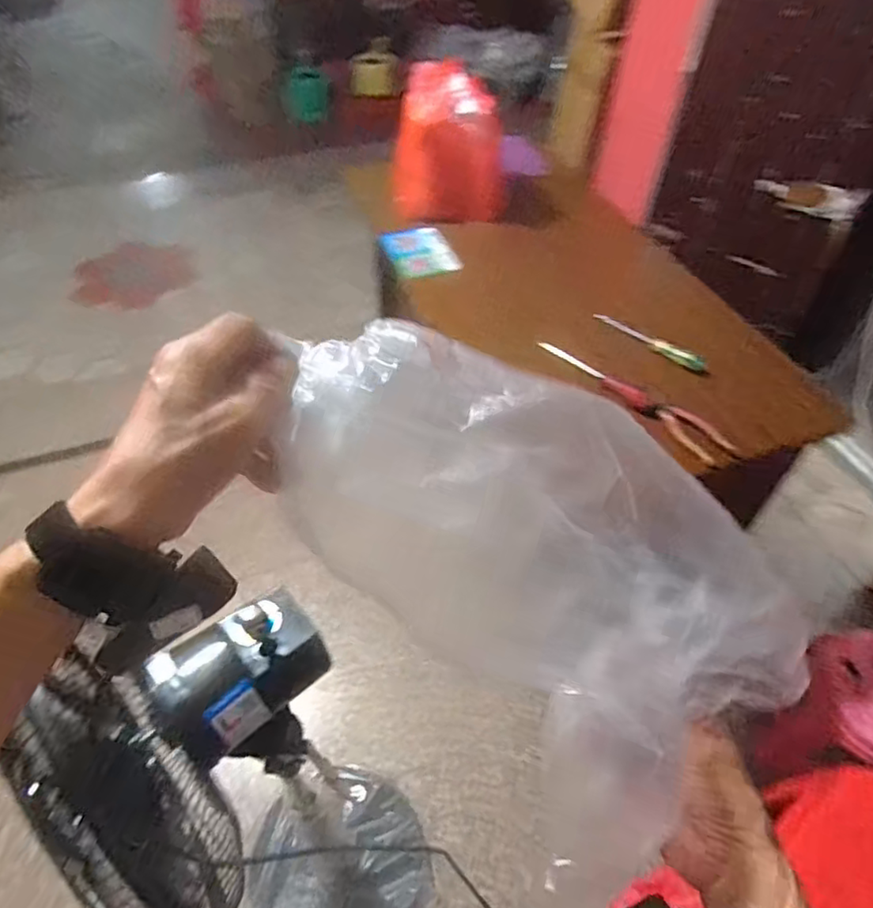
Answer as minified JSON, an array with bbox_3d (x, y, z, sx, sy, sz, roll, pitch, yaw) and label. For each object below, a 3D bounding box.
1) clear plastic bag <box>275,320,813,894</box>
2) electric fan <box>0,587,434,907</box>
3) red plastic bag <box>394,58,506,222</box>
[{"bbox_3d":[0.082,0.052,0.440,0.421,0.130,0.181,29,73,-16],"label":"clear plastic bag"},{"bbox_3d":[-0.202,0.515,0.853,0.383,0.885,0.279,9,50,4],"label":"electric fan"},{"bbox_3d":[0.034,-0.658,1.337,0.235,0.286,0.134,11,50,6],"label":"red plastic bag"}]

